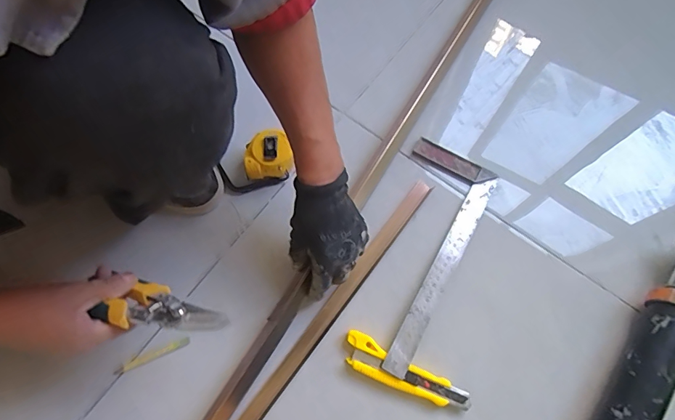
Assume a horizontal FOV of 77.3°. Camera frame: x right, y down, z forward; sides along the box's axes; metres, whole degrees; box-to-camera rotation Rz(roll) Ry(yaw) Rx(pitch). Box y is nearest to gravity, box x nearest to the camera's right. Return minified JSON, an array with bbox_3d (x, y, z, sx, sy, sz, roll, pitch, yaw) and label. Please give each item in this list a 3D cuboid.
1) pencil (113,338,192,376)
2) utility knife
[{"bbox_3d":[-0.224,0.176,0.508,0.094,0.004,0.010,-22,73,-6],"label":"pencil"},{"bbox_3d":[0.078,0.196,0.499,0.153,0.028,0.039,27,74,9],"label":"utility knife"}]

